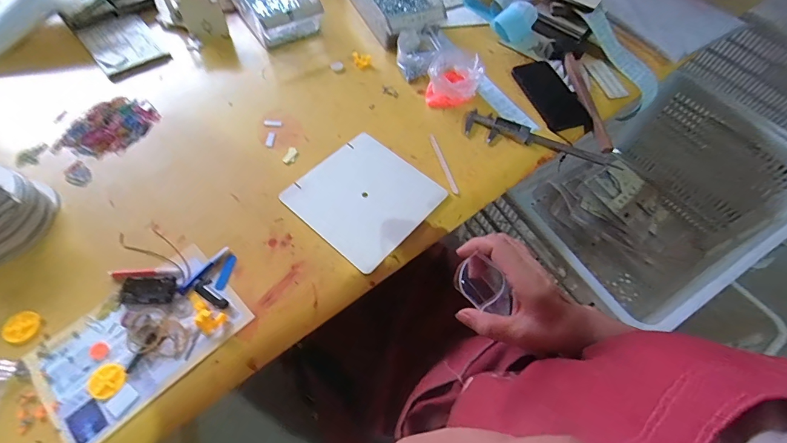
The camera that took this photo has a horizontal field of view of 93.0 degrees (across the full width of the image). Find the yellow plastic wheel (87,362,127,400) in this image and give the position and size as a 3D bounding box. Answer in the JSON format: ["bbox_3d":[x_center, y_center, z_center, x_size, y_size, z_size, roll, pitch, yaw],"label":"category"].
[{"bbox_3d":[-0.307,0.171,0.401,0.036,0.006,0.035,2,59,-3],"label":"yellow plastic wheel"}]

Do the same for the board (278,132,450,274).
[{"bbox_3d":[-0.041,-0.040,0.543,0.177,0.009,0.177,38,64,18],"label":"board"}]

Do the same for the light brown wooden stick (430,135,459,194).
[{"bbox_3d":[0.079,-0.093,0.587,0.010,0.004,0.121,-10,58,-10],"label":"light brown wooden stick"}]

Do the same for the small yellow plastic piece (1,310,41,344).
[{"bbox_3d":[-0.423,0.119,0.425,0.036,0.006,0.034,2,59,-3],"label":"small yellow plastic piece"}]

